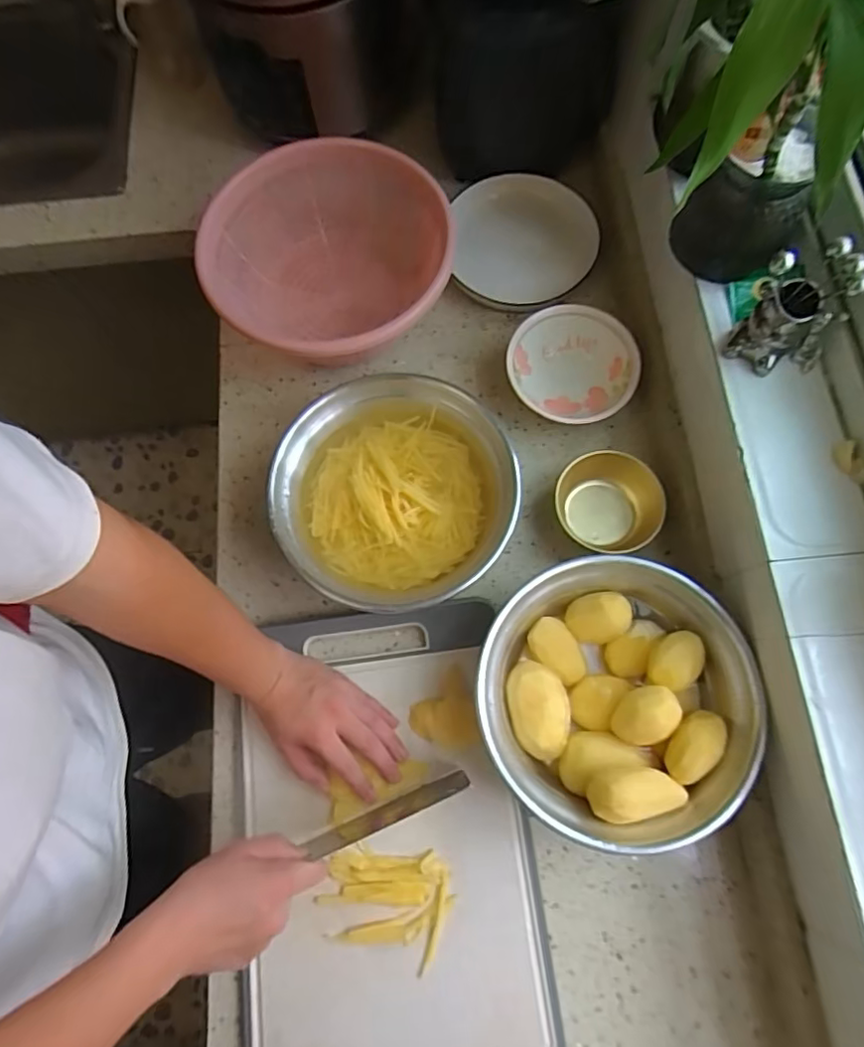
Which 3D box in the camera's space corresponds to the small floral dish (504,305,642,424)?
[{"bbox_3d":[0.166,-0.181,0.694,0.143,0.056,0.143,0,73,1],"label":"small floral dish"}]

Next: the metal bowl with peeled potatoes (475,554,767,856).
[{"bbox_3d":[0.170,0.166,0.563,0.239,0.094,0.251,0,73,1],"label":"metal bowl with peeled potatoes"}]

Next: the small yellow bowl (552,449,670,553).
[{"bbox_3d":[0.198,-0.024,0.647,0.110,0.051,0.097,4,73,2],"label":"small yellow bowl"}]

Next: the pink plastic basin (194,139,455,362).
[{"bbox_3d":[-0.126,-0.311,0.707,0.251,0.117,0.272,-1,74,2],"label":"pink plastic basin"}]

